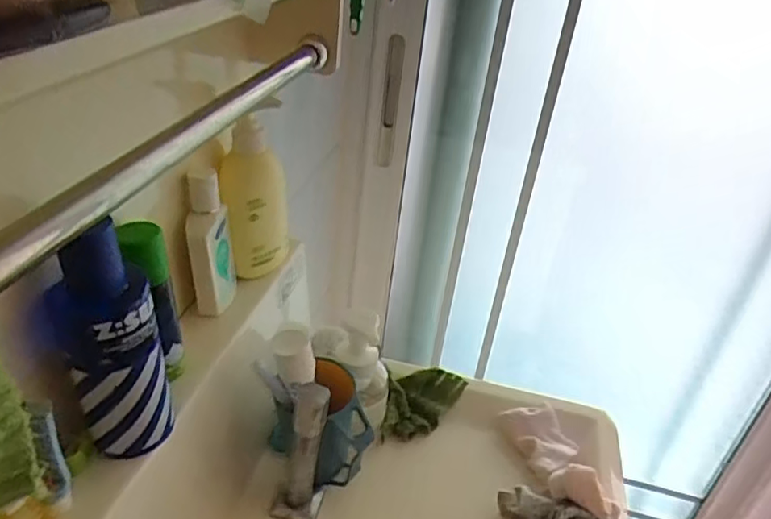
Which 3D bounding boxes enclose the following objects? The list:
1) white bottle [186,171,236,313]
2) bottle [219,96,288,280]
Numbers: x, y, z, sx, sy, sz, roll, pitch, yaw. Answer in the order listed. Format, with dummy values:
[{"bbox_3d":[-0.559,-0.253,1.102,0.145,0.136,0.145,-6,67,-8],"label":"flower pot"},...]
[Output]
[{"bbox_3d":[-0.148,-0.018,0.506,0.034,0.119,0.050,-1,33,-12],"label":"white bottle"},{"bbox_3d":[-0.121,-0.058,0.552,0.061,0.144,0.051,-1,33,-12],"label":"bottle"}]

